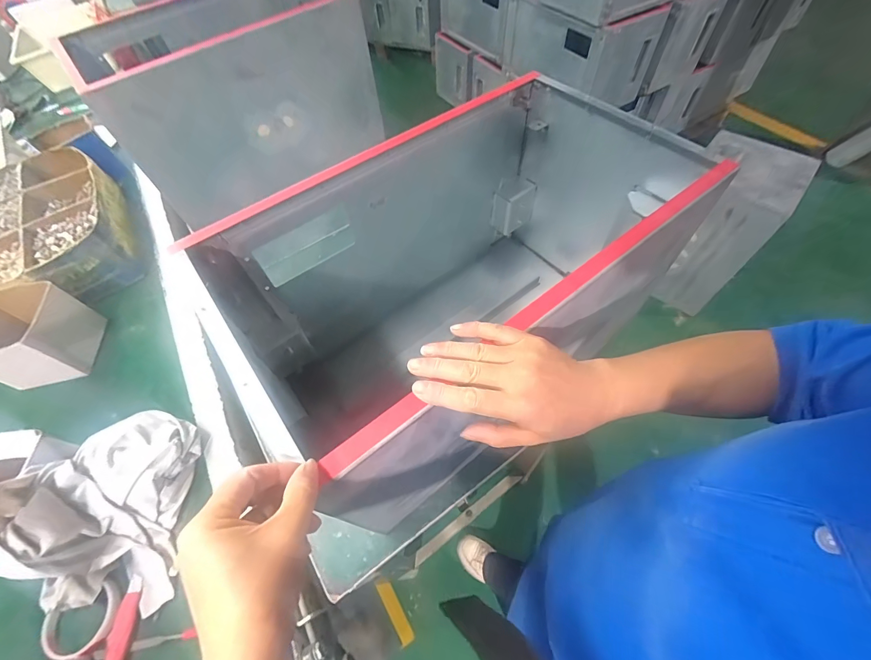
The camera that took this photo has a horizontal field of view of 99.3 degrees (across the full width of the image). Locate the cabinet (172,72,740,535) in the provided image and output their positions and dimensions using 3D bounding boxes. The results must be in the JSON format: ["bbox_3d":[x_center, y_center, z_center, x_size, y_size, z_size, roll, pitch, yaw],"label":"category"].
[{"bbox_3d":[0.057,-0.058,0.543,0.595,0.352,0.315,-35,63,-16],"label":"cabinet"}]

